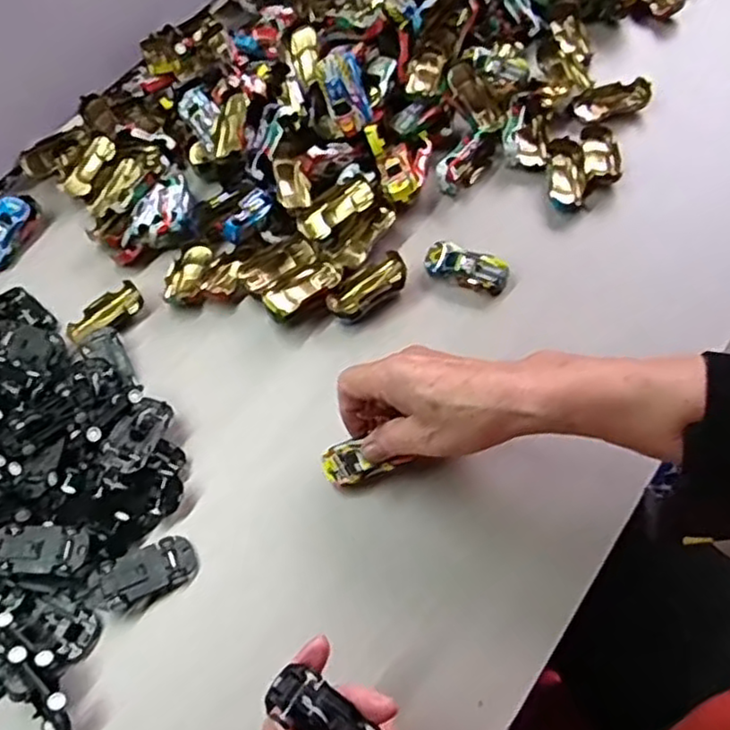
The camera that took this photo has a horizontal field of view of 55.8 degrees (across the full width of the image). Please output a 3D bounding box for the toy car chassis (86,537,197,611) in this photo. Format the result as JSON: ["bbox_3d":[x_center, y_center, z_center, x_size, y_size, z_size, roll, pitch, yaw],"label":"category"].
[{"bbox_3d":[-0.143,0.134,0.444,0.065,0.014,0.032,-22,61,-5],"label":"toy car chassis"}]

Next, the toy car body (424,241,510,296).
[{"bbox_3d":[0.077,-0.075,0.528,0.064,0.019,0.030,18,65,16],"label":"toy car body"}]

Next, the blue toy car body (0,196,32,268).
[{"bbox_3d":[-0.310,-0.113,0.589,0.027,0.021,0.062,14,64,14],"label":"blue toy car body"}]

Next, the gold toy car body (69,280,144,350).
[{"bbox_3d":[-0.207,-0.041,0.546,0.062,0.013,0.032,-42,64,-15],"label":"gold toy car body"}]

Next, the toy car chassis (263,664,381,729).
[{"bbox_3d":[-0.019,0.175,0.336,0.064,0.014,0.024,40,72,6],"label":"toy car chassis"}]

